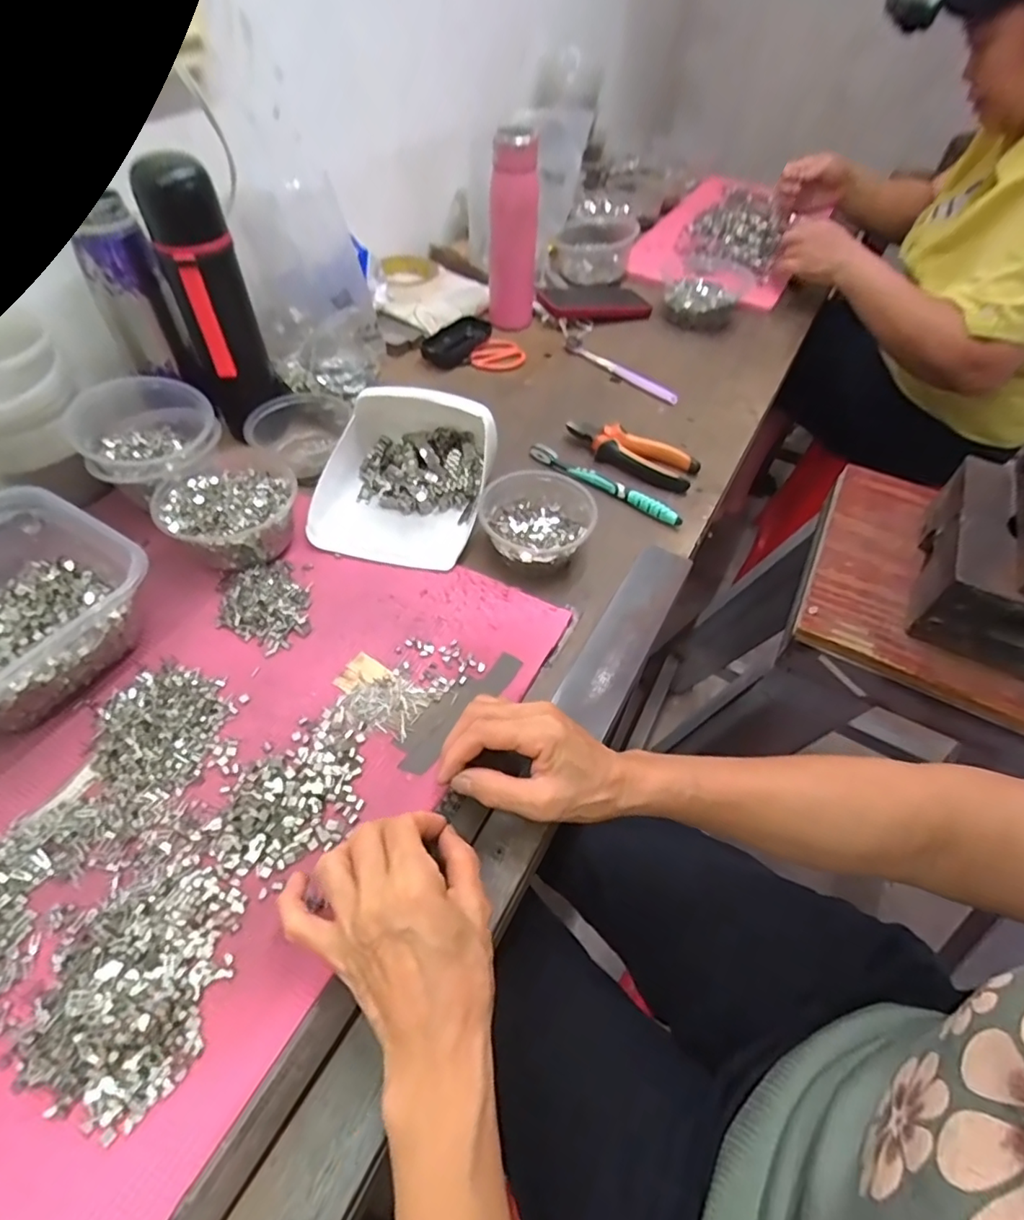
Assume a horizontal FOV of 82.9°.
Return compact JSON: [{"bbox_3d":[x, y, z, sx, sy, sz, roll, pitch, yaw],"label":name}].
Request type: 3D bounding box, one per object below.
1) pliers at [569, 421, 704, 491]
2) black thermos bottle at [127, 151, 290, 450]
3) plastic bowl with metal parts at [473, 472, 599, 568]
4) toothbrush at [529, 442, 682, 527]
[{"bbox_3d":[0.133,-0.180,0.644,0.147,0.021,0.052,25,55,16],"label":"pliers"},{"bbox_3d":[-0.286,-0.287,0.559,0.078,0.232,0.072,-24,57,-20],"label":"black thermos bottle"},{"bbox_3d":[0.022,-0.081,0.543,0.104,0.046,0.099,2,52,-2],"label":"plastic bowl with metal parts"},{"bbox_3d":[0.097,-0.137,0.616,0.182,0.011,0.017,34,58,21],"label":"toothbrush"}]

